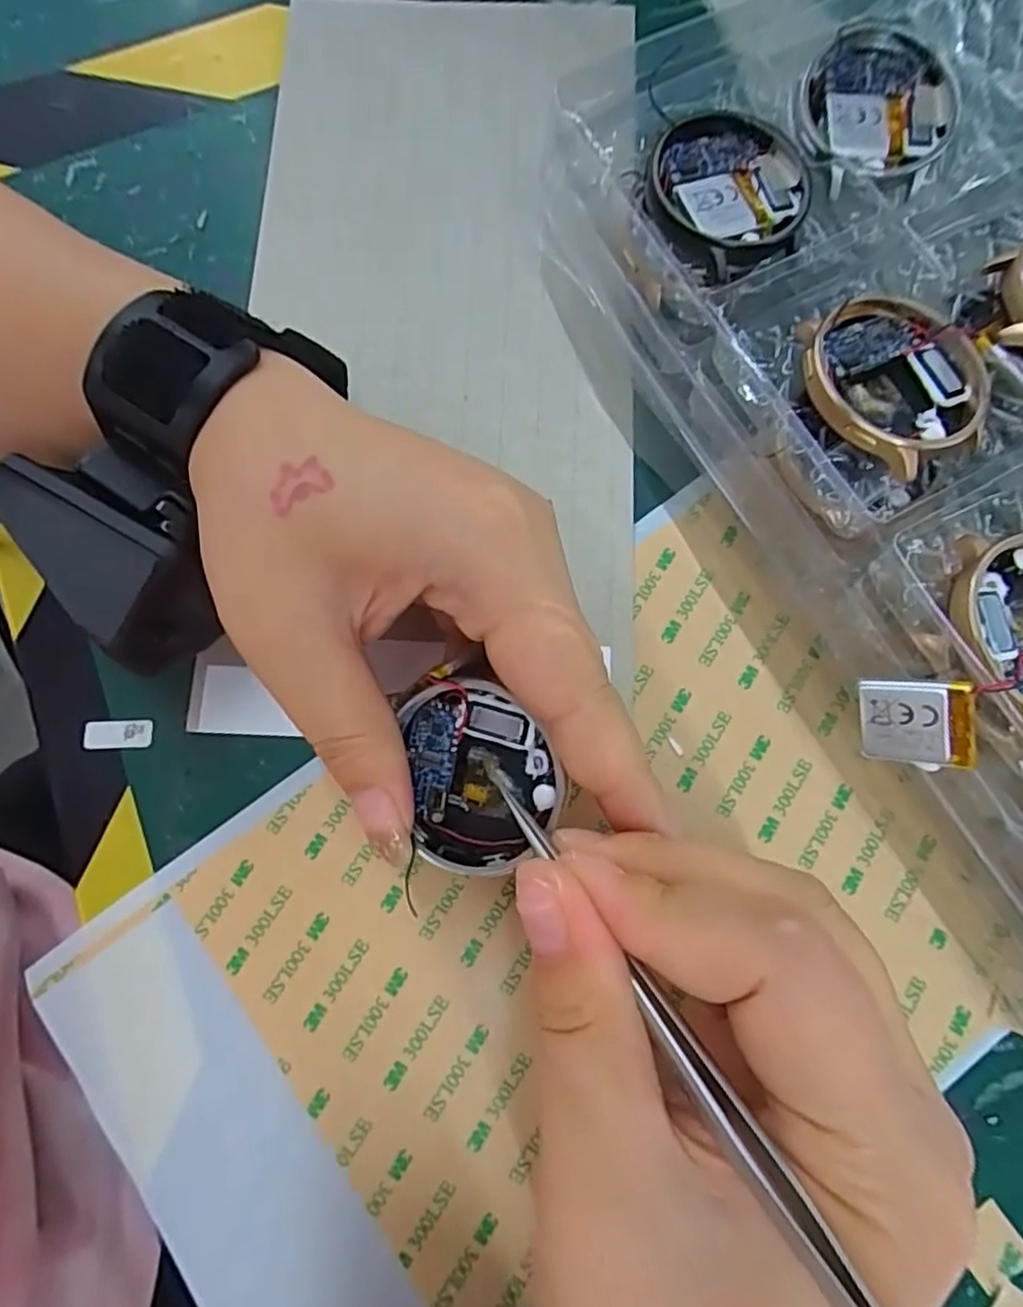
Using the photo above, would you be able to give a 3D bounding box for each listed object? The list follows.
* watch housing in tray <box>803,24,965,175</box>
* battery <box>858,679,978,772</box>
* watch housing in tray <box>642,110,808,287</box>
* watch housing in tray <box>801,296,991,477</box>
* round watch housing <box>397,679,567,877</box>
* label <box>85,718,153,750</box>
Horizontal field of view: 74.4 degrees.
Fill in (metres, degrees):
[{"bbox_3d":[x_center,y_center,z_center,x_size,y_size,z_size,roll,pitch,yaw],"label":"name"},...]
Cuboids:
[{"bbox_3d":[0.105,-0.158,0.192,0.042,0.007,0.044,2,76,2],"label":"watch housing in tray"},{"bbox_3d":[0.089,0.016,0.148,0.022,0.004,0.020,1,109,39],"label":"battery"},{"bbox_3d":[0.061,-0.125,0.183,0.045,0.010,0.045,0,77,1],"label":"watch housing in tray"},{"bbox_3d":[0.096,-0.067,0.169,0.045,0.014,0.043,0,77,1],"label":"watch housing in tray"},{"bbox_3d":[-0.006,0.027,0.153,0.035,0.012,0.042,-4,103,12],"label":"round watch housing"},{"bbox_3d":[-0.116,0.024,0.200,0.020,0.004,0.008,-3,91,-6],"label":"label"}]

